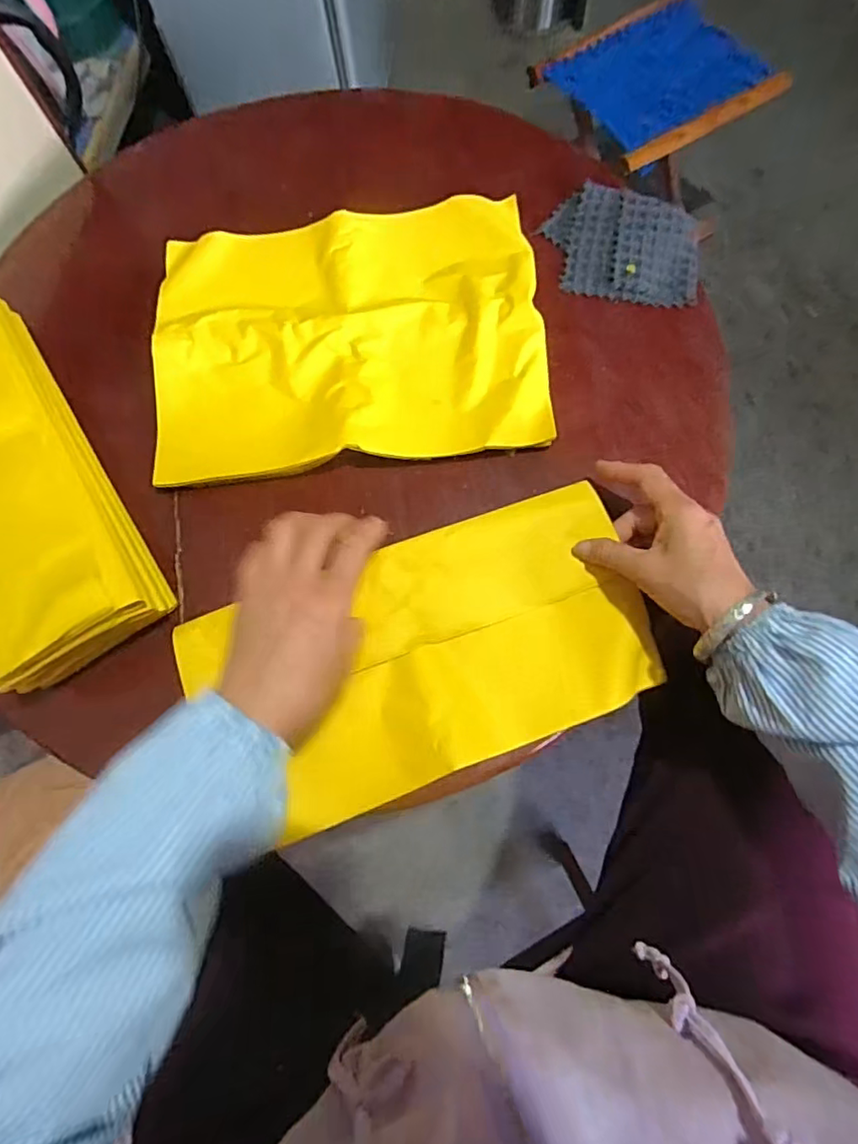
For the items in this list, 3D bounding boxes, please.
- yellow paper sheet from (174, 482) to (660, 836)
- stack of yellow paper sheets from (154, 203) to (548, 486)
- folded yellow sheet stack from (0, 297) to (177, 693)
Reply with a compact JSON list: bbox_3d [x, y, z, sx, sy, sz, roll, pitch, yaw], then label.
[{"bbox_3d":[-0.005,0.062,0.428,0.337,0.022,0.177,-21,75,-5],"label":"yellow paper sheet"},{"bbox_3d":[-0.075,-0.219,0.507,0.339,0.021,0.259,-7,74,-1],"label":"stack of yellow paper sheets"},{"bbox_3d":[-0.338,-0.088,0.450,0.120,0.071,0.359,-29,76,-7],"label":"folded yellow sheet stack"}]

